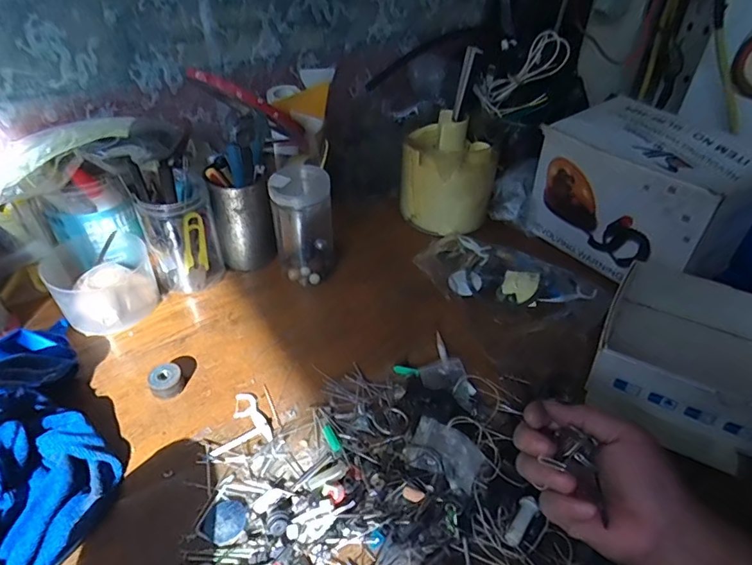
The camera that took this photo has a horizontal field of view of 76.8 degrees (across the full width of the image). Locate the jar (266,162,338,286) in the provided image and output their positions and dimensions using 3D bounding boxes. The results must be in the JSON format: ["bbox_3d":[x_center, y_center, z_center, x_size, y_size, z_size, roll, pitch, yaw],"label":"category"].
[{"bbox_3d":[-0.080,-0.060,0.533,0.063,0.125,0.053,1,40,0],"label":"jar"}]

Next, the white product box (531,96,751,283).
[{"bbox_3d":[0.307,-0.099,0.554,0.151,0.148,0.201,-19,44,-23],"label":"white product box"}]

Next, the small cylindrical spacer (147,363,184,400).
[{"bbox_3d":[-0.192,0.090,0.435,0.028,0.020,0.025,-16,43,-20],"label":"small cylindrical spacer"}]

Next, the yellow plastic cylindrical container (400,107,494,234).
[{"bbox_3d":[0.095,-0.142,0.624,0.118,0.121,0.105,7,40,7],"label":"yellow plastic cylindrical container"}]

